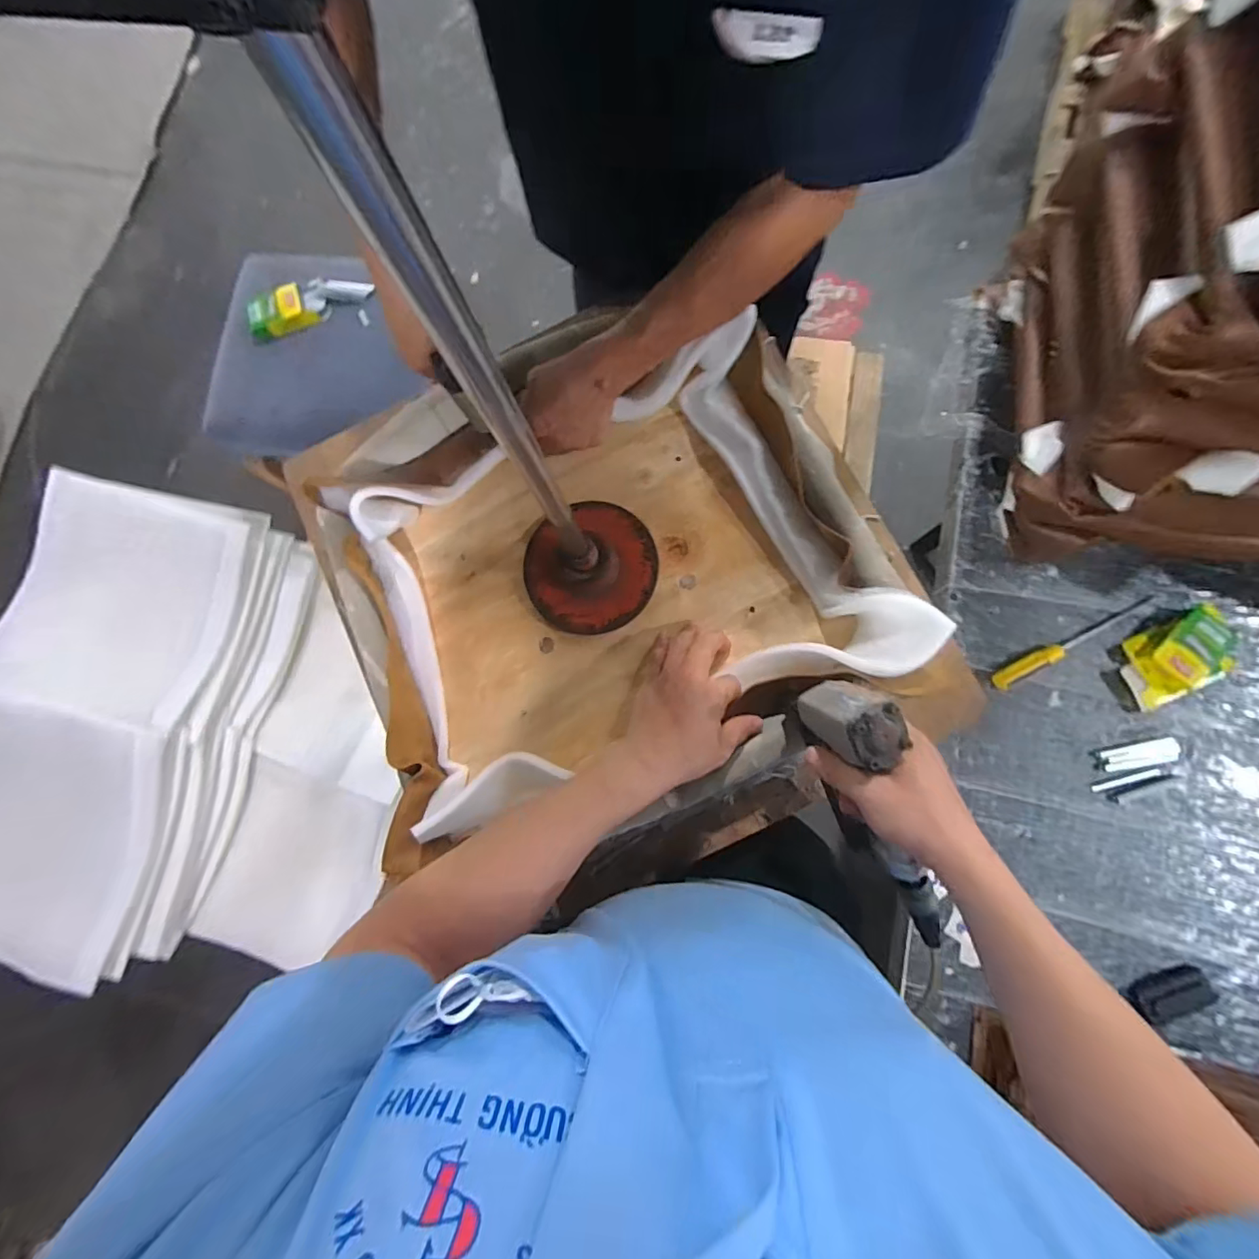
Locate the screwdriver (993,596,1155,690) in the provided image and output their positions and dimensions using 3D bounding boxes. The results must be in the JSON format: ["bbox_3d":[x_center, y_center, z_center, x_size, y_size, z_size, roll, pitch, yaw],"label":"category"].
[{"bbox_3d":[0.712,0.018,0.858,0.289,0.027,0.028,-27,81,-2],"label":"screwdriver"}]

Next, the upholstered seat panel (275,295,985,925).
[{"bbox_3d":[-0.021,-0.036,0.569,0.530,0.123,0.551,-22,81,2],"label":"upholstered seat panel"}]

